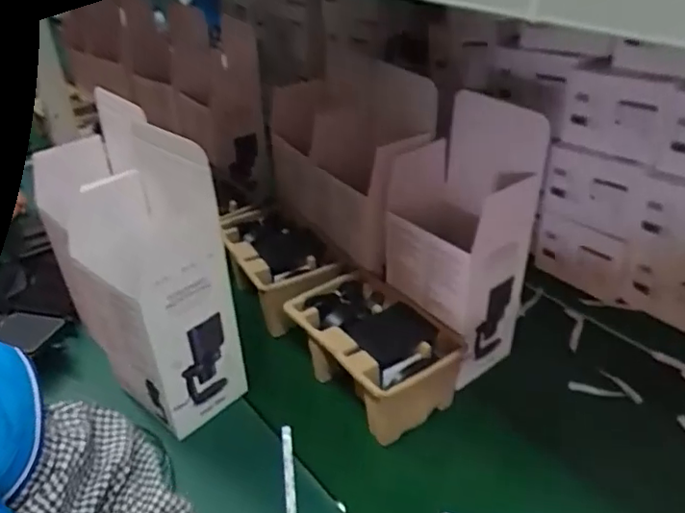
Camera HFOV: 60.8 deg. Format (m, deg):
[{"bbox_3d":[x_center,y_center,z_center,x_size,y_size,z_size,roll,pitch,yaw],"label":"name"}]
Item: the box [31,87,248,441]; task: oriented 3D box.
[{"bbox_3d":[-0.277,0.002,0.762,0.131,0.336,0.307,-27,40,-31],"label":"box"}]

